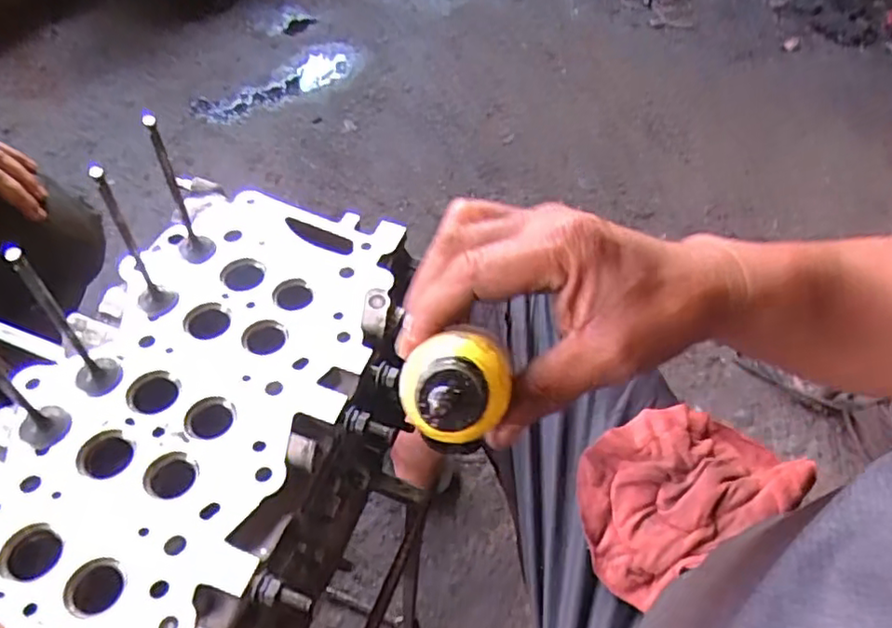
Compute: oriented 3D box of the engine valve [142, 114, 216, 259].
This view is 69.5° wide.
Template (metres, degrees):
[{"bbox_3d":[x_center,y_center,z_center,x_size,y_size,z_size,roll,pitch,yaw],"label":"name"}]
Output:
[{"bbox_3d":[-0.176,-0.079,0.422,0.022,0.114,0.026,-22,59,-19],"label":"engine valve"}]

